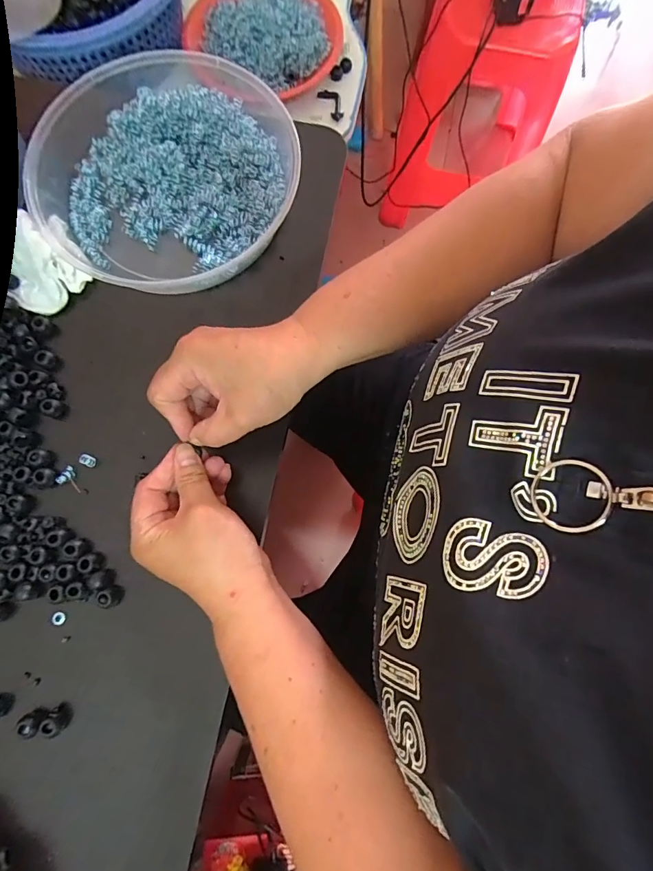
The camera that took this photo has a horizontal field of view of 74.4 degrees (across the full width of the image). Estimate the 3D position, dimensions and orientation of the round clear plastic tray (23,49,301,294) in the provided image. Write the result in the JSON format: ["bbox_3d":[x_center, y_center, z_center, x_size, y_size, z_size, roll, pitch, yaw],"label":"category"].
[{"bbox_3d":[-0.144,-0.224,0.379,0.211,0.044,0.219,0,79,0],"label":"round clear plastic tray"}]

